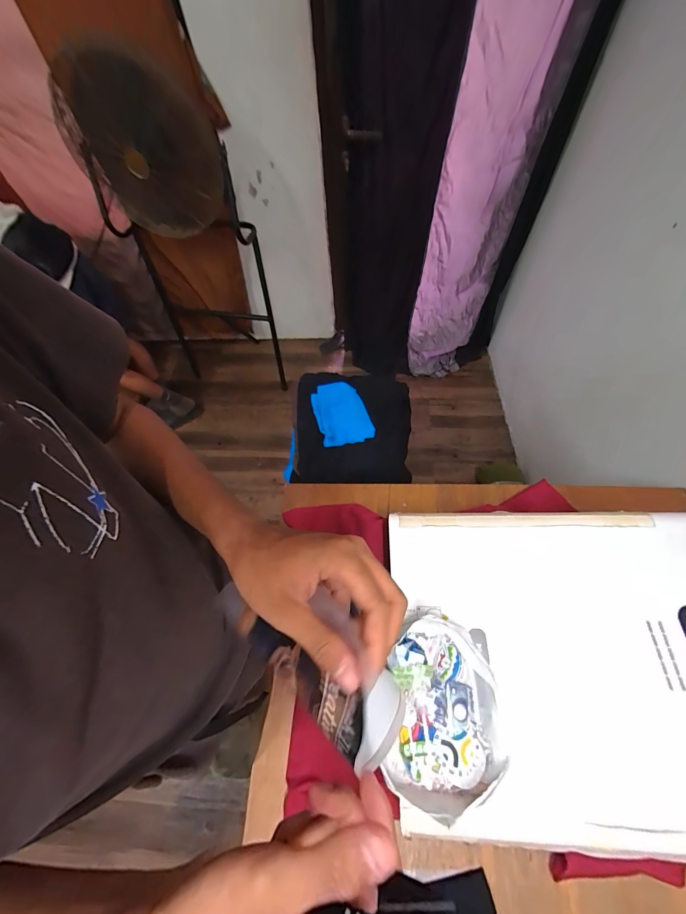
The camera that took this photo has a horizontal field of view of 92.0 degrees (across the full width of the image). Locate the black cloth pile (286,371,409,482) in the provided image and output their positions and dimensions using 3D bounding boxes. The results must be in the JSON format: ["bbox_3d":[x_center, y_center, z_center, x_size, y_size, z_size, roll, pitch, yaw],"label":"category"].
[{"bbox_3d":[0.028,-0.117,1.103,0.380,0.052,0.443,0,64,3],"label":"black cloth pile"}]

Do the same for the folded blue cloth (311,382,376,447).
[{"bbox_3d":[-0.007,-0.152,1.088,0.167,0.025,0.239,-13,66,-9],"label":"folded blue cloth"}]

